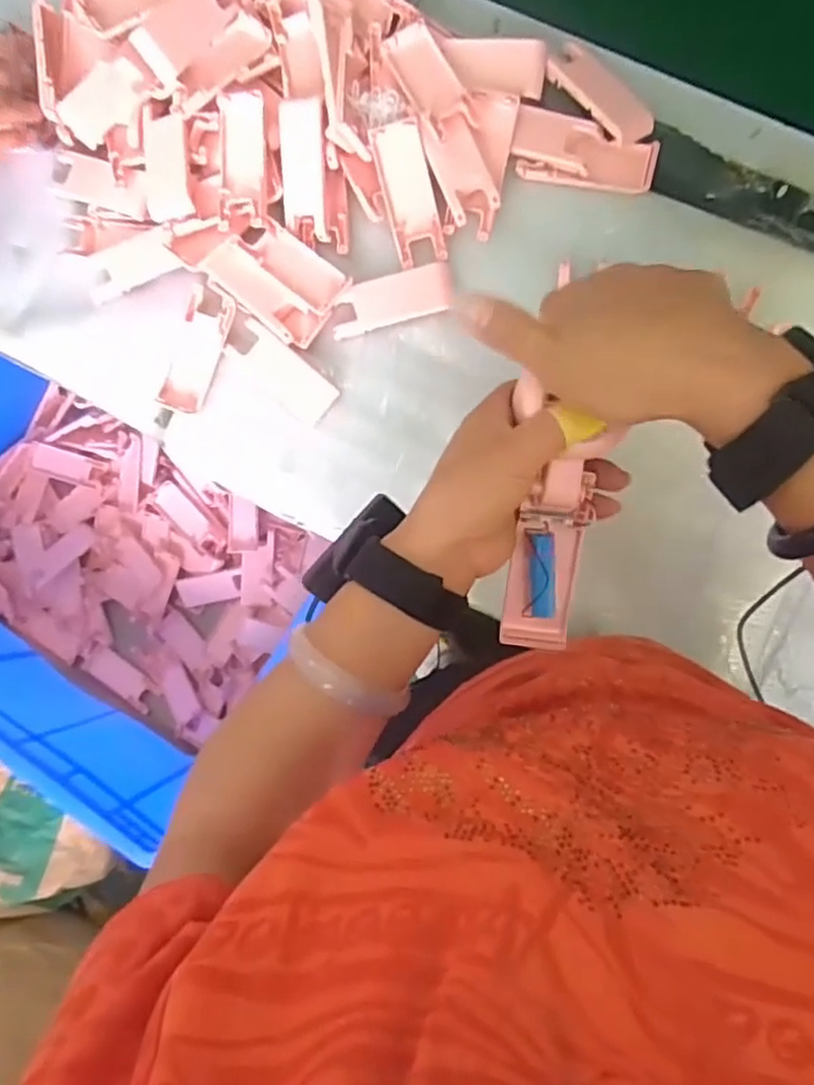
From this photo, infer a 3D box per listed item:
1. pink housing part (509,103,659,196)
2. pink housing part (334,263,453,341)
[{"bbox_3d":[0.139,-0.307,0.532,0.111,0.017,0.049,13,90,8],"label":"pink housing part"},{"bbox_3d":[-0.013,-0.200,0.558,0.101,0.009,0.039,-15,86,7],"label":"pink housing part"}]

